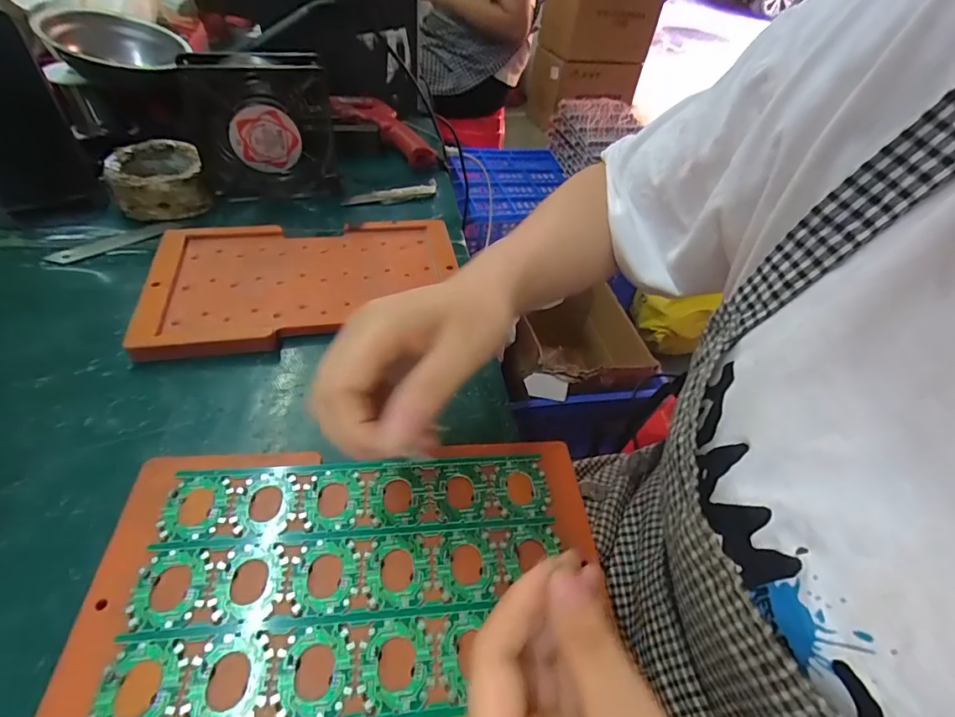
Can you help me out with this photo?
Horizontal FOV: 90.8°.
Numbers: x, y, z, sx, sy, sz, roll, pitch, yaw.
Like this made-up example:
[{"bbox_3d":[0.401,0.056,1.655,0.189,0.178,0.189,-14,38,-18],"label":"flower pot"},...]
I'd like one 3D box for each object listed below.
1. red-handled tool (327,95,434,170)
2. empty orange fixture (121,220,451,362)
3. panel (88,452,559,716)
[{"bbox_3d":[-0.107,-0.280,0.570,0.141,0.035,0.062,33,52,22],"label":"red-handled tool"},{"bbox_3d":[-0.136,-0.067,0.390,0.238,0.020,0.137,-9,49,-15],"label":"empty orange fixture"},{"bbox_3d":[-0.057,0.103,0.228,0.198,0.004,0.121,-2,48,-9],"label":"panel"}]

